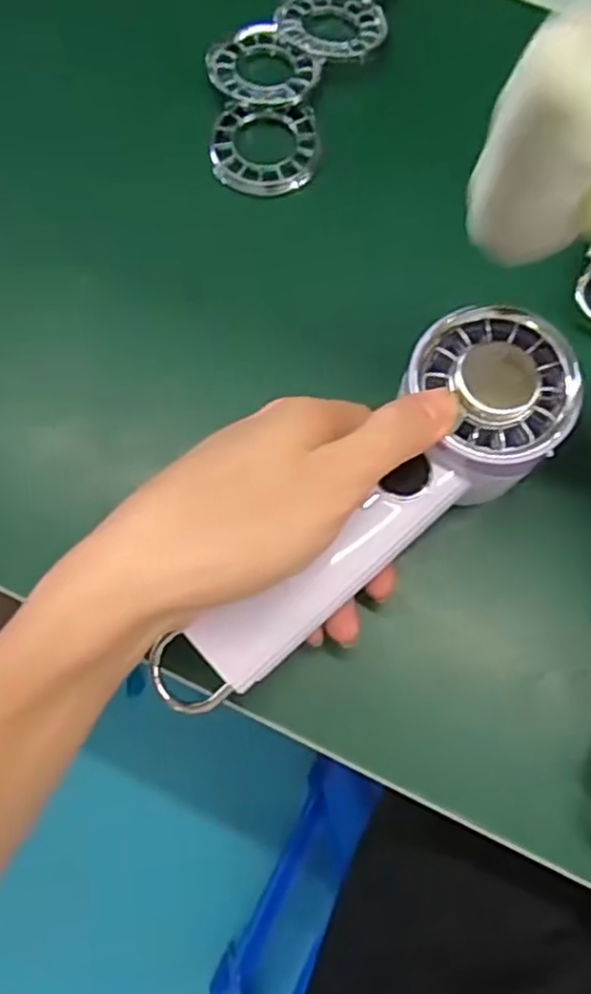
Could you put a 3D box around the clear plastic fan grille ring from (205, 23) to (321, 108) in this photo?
[{"bbox_3d":[-0.017,-0.220,0.362,0.055,0.008,0.049,-15,74,-4],"label":"clear plastic fan grille ring"}]

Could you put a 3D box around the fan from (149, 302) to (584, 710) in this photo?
[{"bbox_3d":[0.026,0.008,0.269,0.188,0.034,0.060,-44,78,-3],"label":"fan"}]

